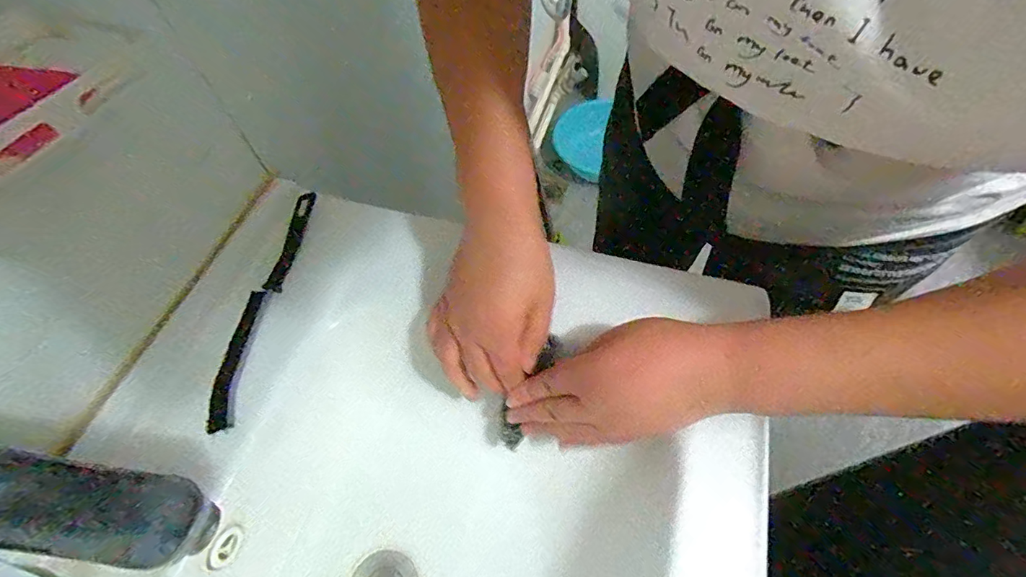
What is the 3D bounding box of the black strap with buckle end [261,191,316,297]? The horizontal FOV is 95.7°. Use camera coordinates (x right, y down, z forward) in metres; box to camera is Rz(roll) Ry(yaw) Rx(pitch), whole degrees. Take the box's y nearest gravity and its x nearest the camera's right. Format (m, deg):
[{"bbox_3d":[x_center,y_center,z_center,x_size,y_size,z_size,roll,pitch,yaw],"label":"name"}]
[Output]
[{"bbox_3d":[-0.205,-0.046,0.432,0.017,0.011,0.106,4,58,5],"label":"black strap with buckle end"}]

